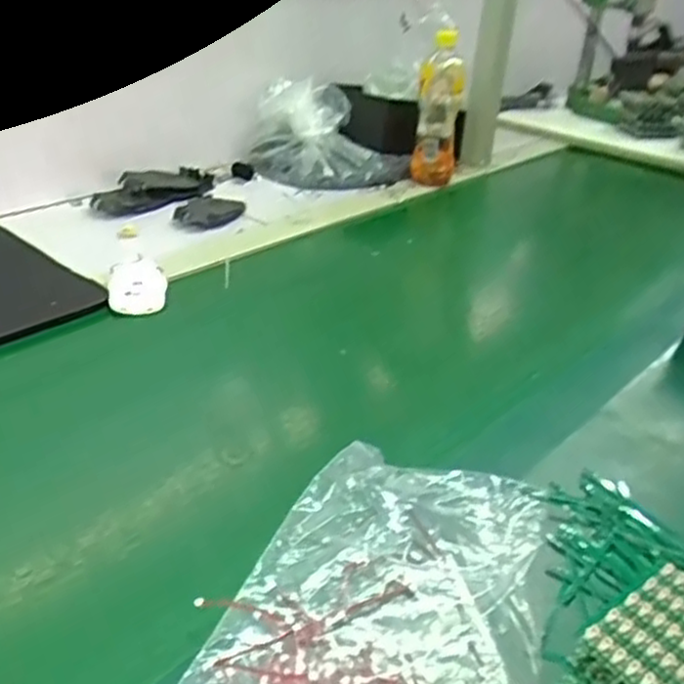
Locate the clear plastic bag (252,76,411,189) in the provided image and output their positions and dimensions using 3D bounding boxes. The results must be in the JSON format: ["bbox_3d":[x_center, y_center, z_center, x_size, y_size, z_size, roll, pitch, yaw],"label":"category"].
[{"bbox_3d":[-0.018,-0.319,1.124,0.245,0.121,0.155,4,30,-1],"label":"clear plastic bag"}]

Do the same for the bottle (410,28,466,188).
[{"bbox_3d":[0.144,-0.343,1.087,0.067,0.207,0.054,8,30,5],"label":"bottle"}]

